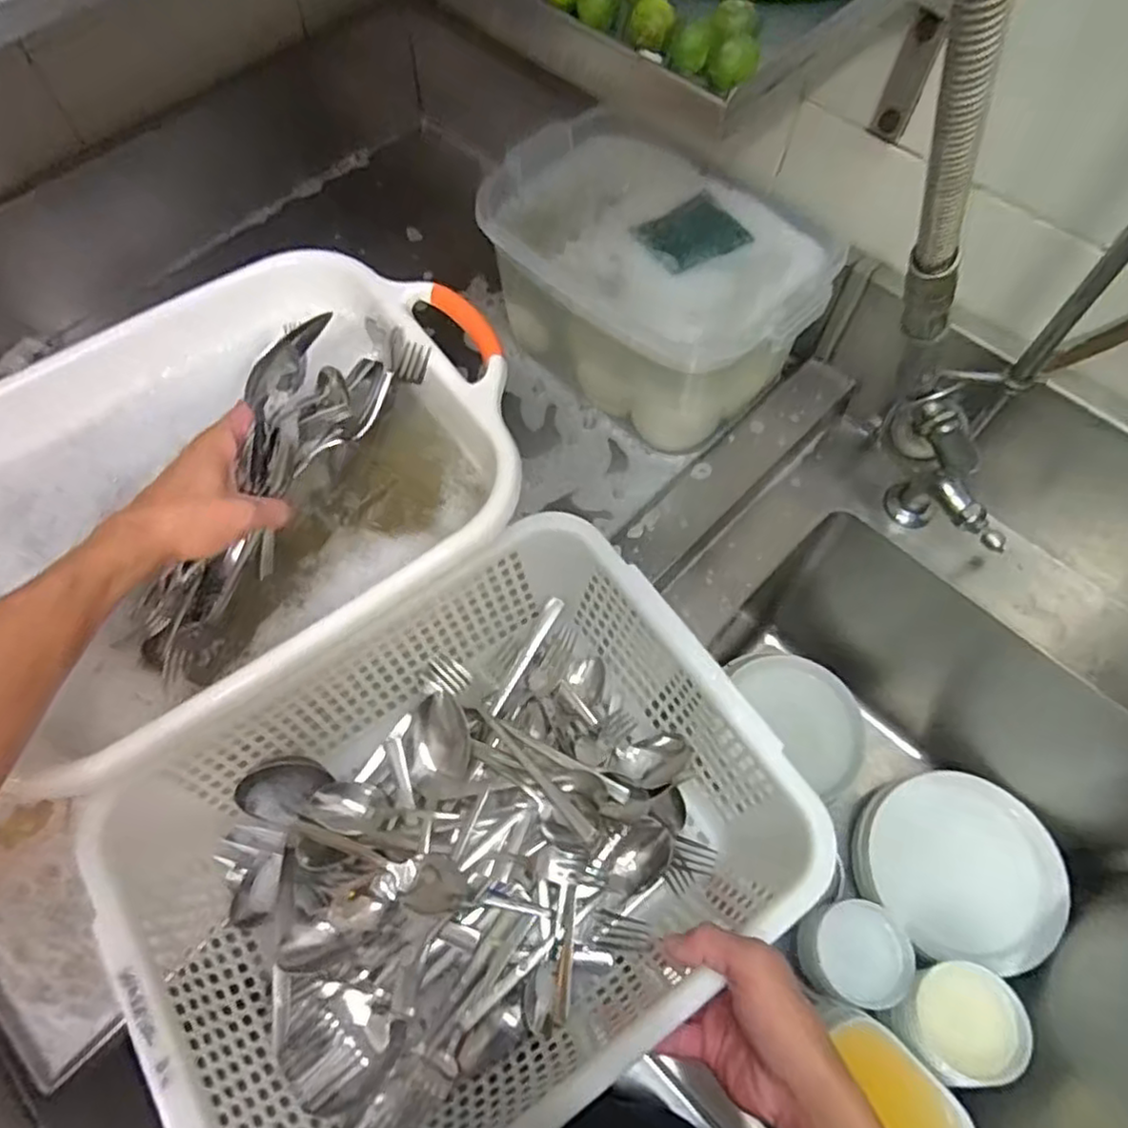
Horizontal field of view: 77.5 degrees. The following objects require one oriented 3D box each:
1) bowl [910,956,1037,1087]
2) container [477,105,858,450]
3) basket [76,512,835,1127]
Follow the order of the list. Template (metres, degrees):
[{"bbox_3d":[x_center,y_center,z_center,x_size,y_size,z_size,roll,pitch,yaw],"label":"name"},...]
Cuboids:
[{"bbox_3d":[0.411,0.469,0.717,0.096,0.056,0.109,10,64,5],"label":"bowl"},{"bbox_3d":[0.089,-0.291,0.736,0.331,0.159,0.222,34,69,15],"label":"container"},{"bbox_3d":[-0.073,0.201,0.514,0.423,0.129,0.321,-32,68,-15],"label":"basket"}]

